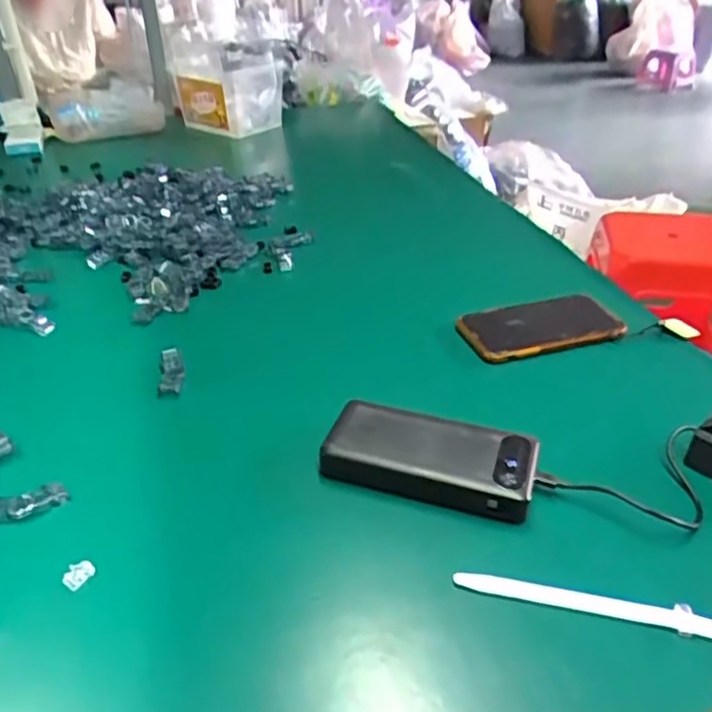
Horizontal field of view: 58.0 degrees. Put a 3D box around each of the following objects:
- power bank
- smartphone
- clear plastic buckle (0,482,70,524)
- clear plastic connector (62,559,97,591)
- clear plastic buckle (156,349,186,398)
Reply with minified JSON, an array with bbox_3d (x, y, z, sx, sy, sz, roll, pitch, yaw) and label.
[{"bbox_3d":[0.056,0.078,0.488,0.154,0.036,0.072,11,34,16],"label":"power bank"},{"bbox_3d":[0.185,-0.030,0.649,0.163,0.016,0.076,-9,34,-15],"label":"smartphone"},{"bbox_3d":[-0.238,0.106,0.459,0.058,0.016,0.019,-9,34,-14],"label":"clear plastic buckle"},{"bbox_3d":[-0.179,0.142,0.417,0.014,0.010,0.021,16,36,23],"label":"clear plastic connector"},{"bbox_3d":[-0.170,0.016,0.588,0.021,0.018,0.060,-6,33,-11],"label":"clear plastic buckle"}]

